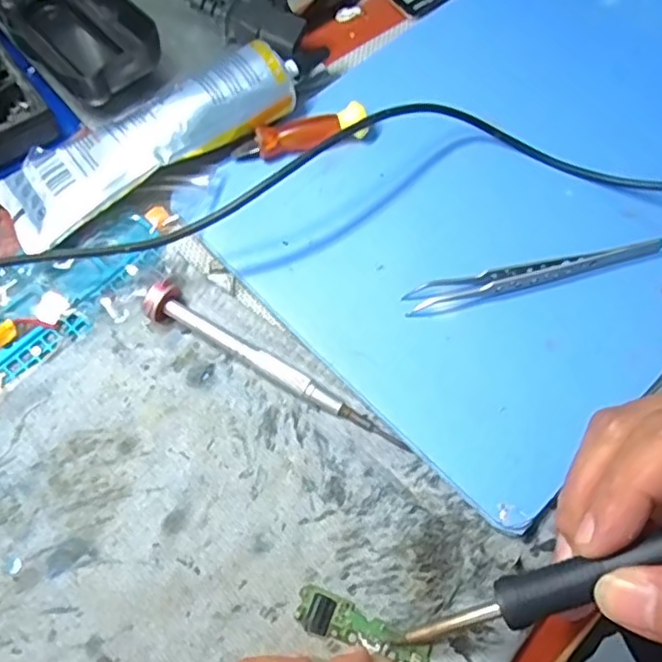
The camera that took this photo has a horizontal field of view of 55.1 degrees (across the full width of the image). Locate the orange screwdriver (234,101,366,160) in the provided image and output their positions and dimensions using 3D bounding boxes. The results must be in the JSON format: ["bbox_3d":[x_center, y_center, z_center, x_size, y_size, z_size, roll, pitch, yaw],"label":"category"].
[{"bbox_3d":[-0.015,-0.094,0.302,0.063,0.016,0.013,-10,66,-5],"label":"orange screwdriver"}]

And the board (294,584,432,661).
[{"bbox_3d":[0.011,0.105,0.222,0.048,0.004,0.014,23,67,9],"label":"board"}]

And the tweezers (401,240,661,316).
[{"bbox_3d":[0.089,-0.025,0.275,0.114,0.009,0.011,-11,66,-6],"label":"tweezers"}]

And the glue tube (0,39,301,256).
[{"bbox_3d":[-0.082,-0.094,0.292,0.149,0.029,0.048,-36,71,-16],"label":"glue tube"}]

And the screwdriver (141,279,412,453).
[{"bbox_3d":[-0.023,0.013,0.256,0.120,0.012,0.015,27,68,11],"label":"screwdriver"}]

